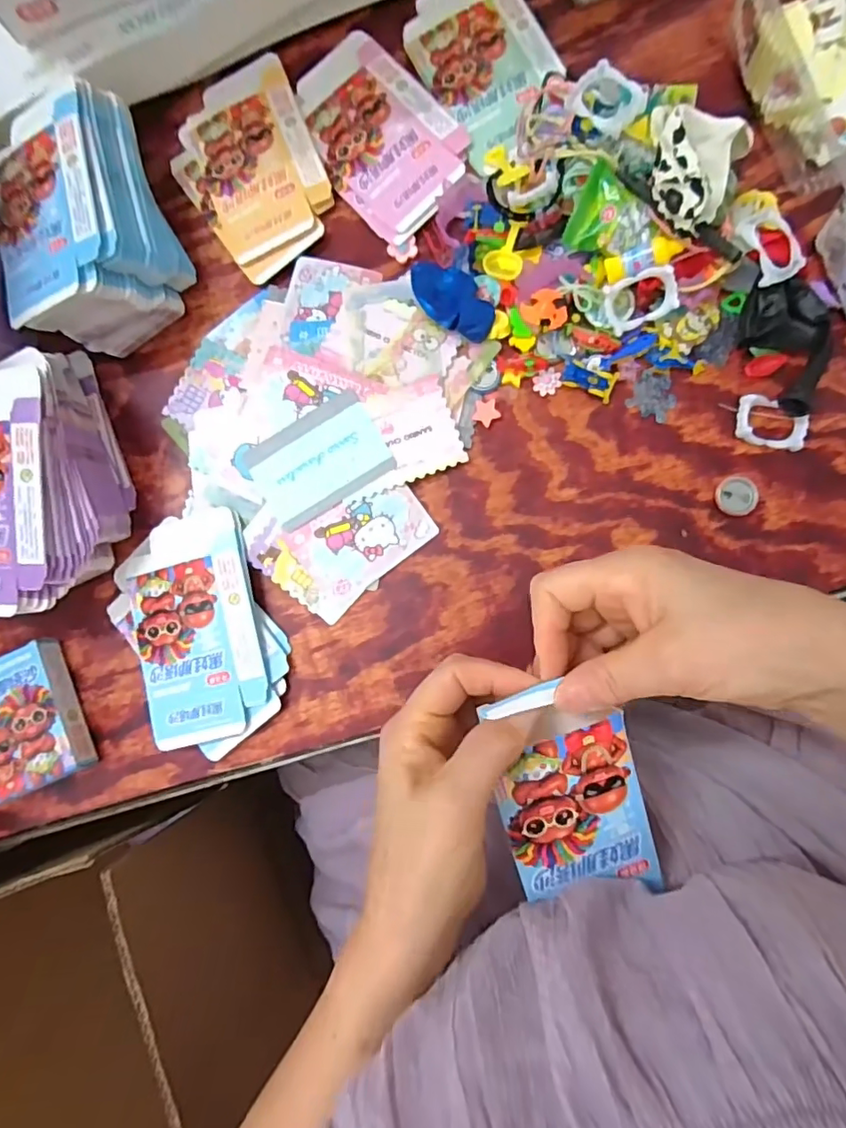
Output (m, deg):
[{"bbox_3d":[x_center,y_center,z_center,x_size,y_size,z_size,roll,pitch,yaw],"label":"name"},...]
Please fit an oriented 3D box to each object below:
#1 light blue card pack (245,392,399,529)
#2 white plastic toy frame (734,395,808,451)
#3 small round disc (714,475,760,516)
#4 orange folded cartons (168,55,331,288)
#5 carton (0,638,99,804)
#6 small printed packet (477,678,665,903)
[{"bbox_3d":[-0.069,-0.070,0.375,0.088,0.008,0.060,-29,83,4],"label":"light blue card pack"},{"bbox_3d":[0.217,-0.088,0.347,0.042,0.010,0.029,11,87,8],"label":"white plastic toy frame"},{"bbox_3d":[0.196,-0.043,0.348,0.025,0.004,0.024,-1,86,7],"label":"small round disc"},{"bbox_3d":[-0.127,-0.288,0.408,0.099,0.007,0.159,-22,83,5],"label":"orange folded cartons"},{"bbox_3d":[-0.272,0.107,0.385,0.066,0.026,0.092,-25,83,4],"label":"carton"},{"bbox_3d":[0.069,0.109,0.262,0.066,0.011,0.105,-18,102,-2],"label":"small printed packet"}]

